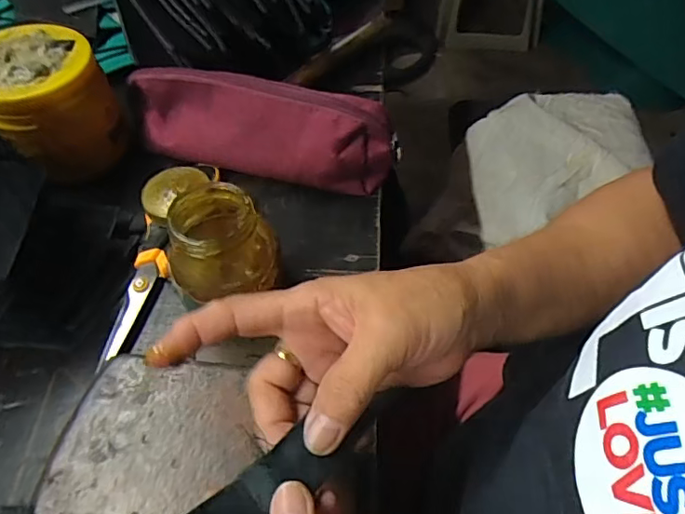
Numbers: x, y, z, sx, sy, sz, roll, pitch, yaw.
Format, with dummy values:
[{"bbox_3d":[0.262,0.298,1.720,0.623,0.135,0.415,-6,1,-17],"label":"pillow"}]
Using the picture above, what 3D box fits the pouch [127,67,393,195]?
[{"bbox_3d":[-0.068,-0.101,0.414,0.216,0.059,0.048,12,54,9],"label":"pouch"}]

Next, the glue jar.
[{"bbox_3d":[-0.075,-0.006,0.341,0.061,0.077,0.064,-1,54,1],"label":"glue jar"}]

